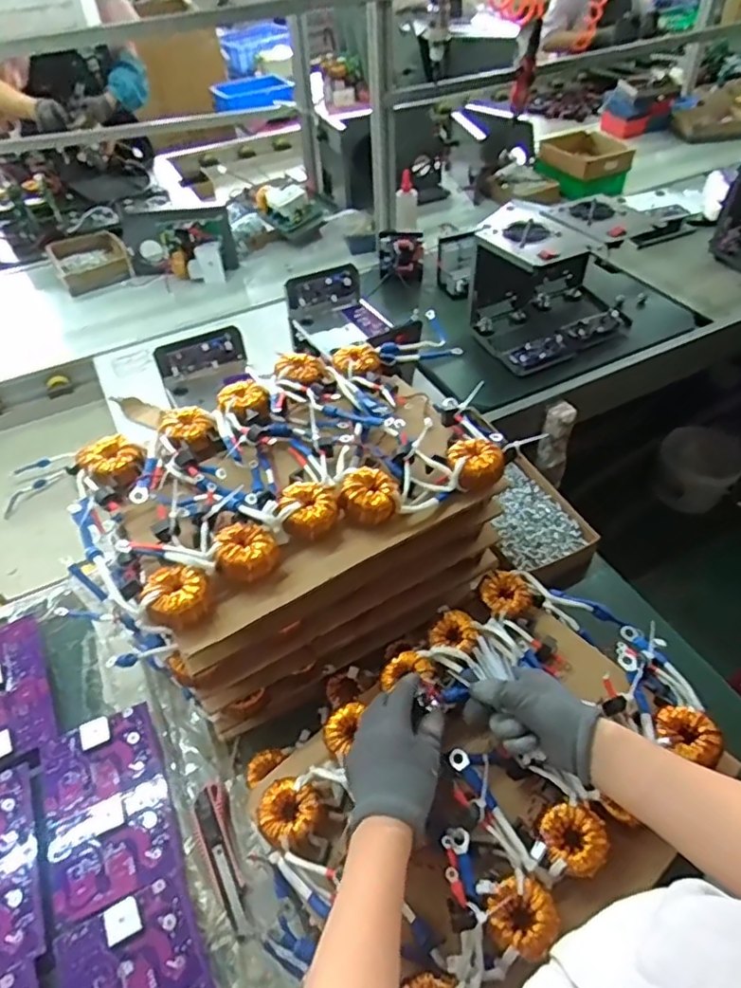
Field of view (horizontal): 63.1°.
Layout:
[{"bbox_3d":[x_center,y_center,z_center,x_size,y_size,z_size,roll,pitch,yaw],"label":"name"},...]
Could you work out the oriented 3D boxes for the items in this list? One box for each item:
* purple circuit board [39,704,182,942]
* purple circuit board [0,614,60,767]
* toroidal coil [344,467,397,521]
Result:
[{"bbox_3d":[-0.297,0.344,0.667,0.129,0.008,0.198,-20,50,-15],"label":"purple circuit board"},{"bbox_3d":[-0.476,0.250,0.769,0.117,0.011,0.200,-25,51,-18],"label":"purple circuit board"},{"bbox_3d":[0.000,0.002,0.651,0.053,0.040,0.054,-2,47,2],"label":"toroidal coil"}]

